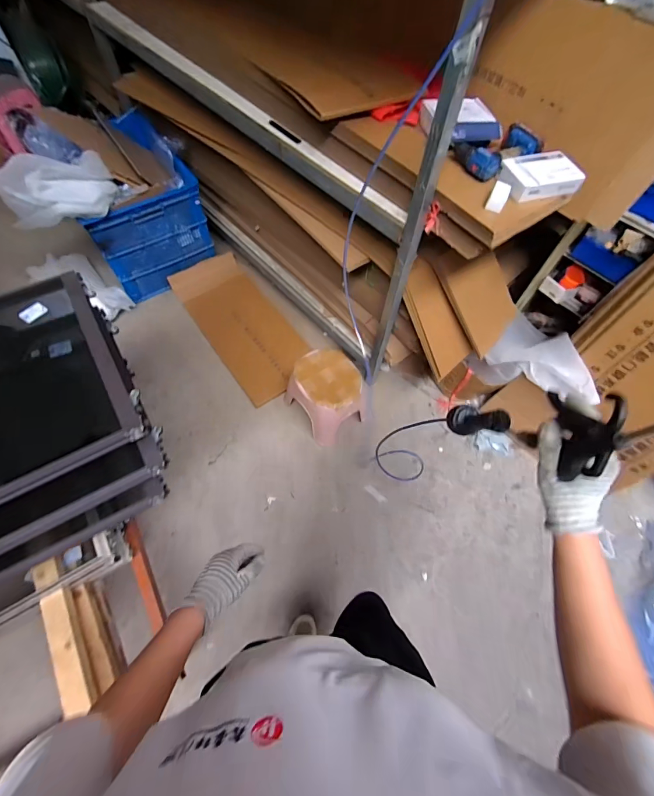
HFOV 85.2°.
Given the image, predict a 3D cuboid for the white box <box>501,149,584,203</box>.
[{"bbox_3d":[0.583,-0.614,0.985,0.218,0.051,0.130,-14,63,-11],"label":"white box"}]

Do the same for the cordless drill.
[{"bbox_3d":[0.479,-0.703,1.008,0.211,0.058,0.141,-28,66,-17],"label":"cordless drill"}]

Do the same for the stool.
[{"bbox_3d":[0.007,-0.015,1.544,0.256,0.267,0.309,-32,68,-19],"label":"stool"}]

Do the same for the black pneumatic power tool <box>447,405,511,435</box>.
[{"bbox_3d":[0.307,0.045,0.728,0.052,0.139,0.053,0,91,-19],"label":"black pneumatic power tool"}]

